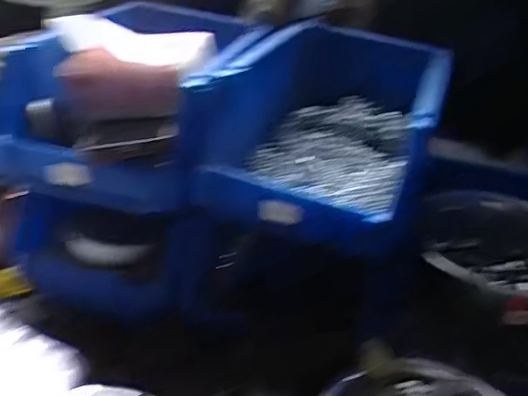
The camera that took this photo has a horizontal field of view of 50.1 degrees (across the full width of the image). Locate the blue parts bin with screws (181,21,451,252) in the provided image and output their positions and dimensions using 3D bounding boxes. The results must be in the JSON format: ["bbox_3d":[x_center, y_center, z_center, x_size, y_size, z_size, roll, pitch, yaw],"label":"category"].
[{"bbox_3d":[0.080,-0.083,0.646,0.219,0.149,0.365,15,29,15],"label":"blue parts bin with screws"}]

